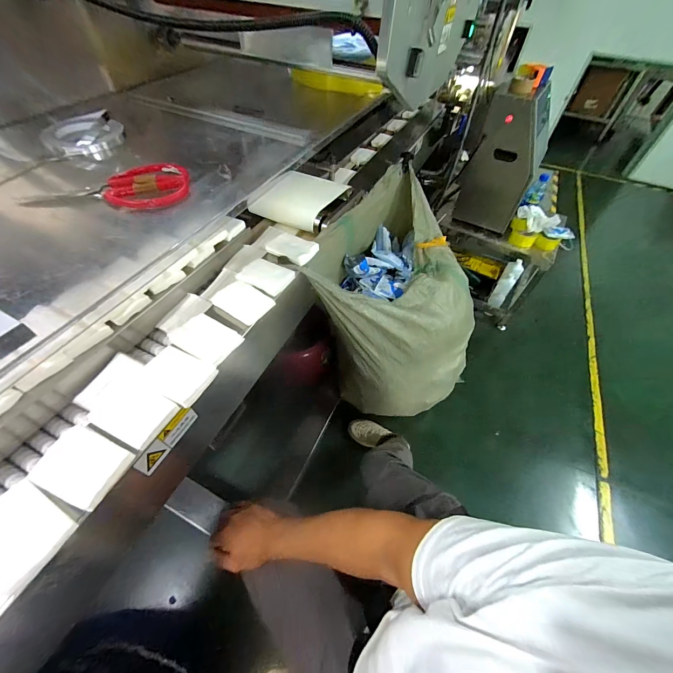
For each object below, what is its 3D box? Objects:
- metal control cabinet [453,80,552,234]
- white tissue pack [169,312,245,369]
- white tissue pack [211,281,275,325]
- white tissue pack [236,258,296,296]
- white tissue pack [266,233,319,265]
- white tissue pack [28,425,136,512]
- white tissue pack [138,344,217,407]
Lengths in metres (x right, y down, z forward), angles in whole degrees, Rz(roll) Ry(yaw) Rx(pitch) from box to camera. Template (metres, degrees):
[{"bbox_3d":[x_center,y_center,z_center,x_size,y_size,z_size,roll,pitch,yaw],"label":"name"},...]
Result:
[{"bbox_3d":[0.756,-0.783,1.367,0.277,0.509,0.253,26,55,16],"label":"metal control cabinet"},{"bbox_3d":[-0.222,0.004,0.516,0.107,0.018,0.072,26,55,16],"label":"white tissue pack"},{"bbox_3d":[-0.179,-0.068,0.576,0.097,0.022,0.072,31,57,19],"label":"white tissue pack"},{"bbox_3d":[-0.145,-0.124,0.627,0.096,0.018,0.071,24,55,15],"label":"white tissue pack"},{"bbox_3d":[-0.103,-0.202,0.680,0.102,0.023,0.079,27,56,17],"label":"white tissue pack"},{"bbox_3d":[-0.327,0.162,0.387,0.109,0.019,0.076,20,54,12],"label":"white tissue pack"},{"bbox_3d":[-0.256,0.057,0.478,0.116,0.024,0.076,24,55,15],"label":"white tissue pack"}]

